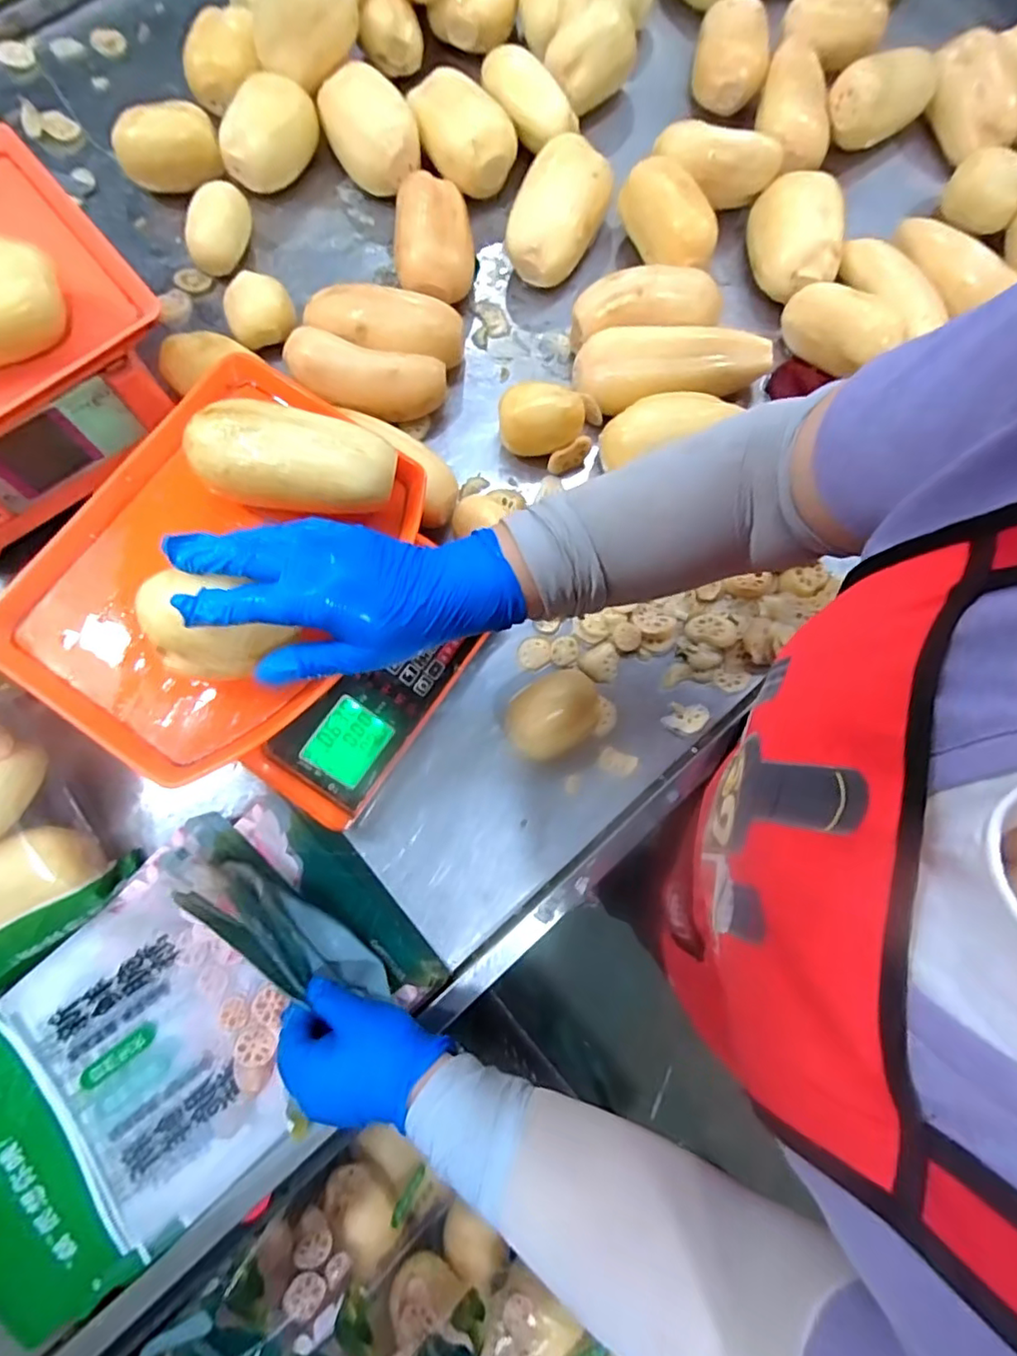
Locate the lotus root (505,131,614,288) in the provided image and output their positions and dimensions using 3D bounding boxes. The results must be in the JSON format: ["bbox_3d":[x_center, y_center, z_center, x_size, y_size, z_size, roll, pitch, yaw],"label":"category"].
[{"bbox_3d":[0.054,-0.468,0.605,0.068,0.071,0.128,27,79,4],"label":"lotus root"}]

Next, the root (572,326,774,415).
[{"bbox_3d":[0.153,-0.298,0.578,0.181,0.061,0.064,-10,79,-3],"label":"root"}]

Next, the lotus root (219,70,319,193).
[{"bbox_3d":[-0.242,-0.555,0.617,0.059,0.070,0.103,35,80,6],"label":"lotus root"}]

